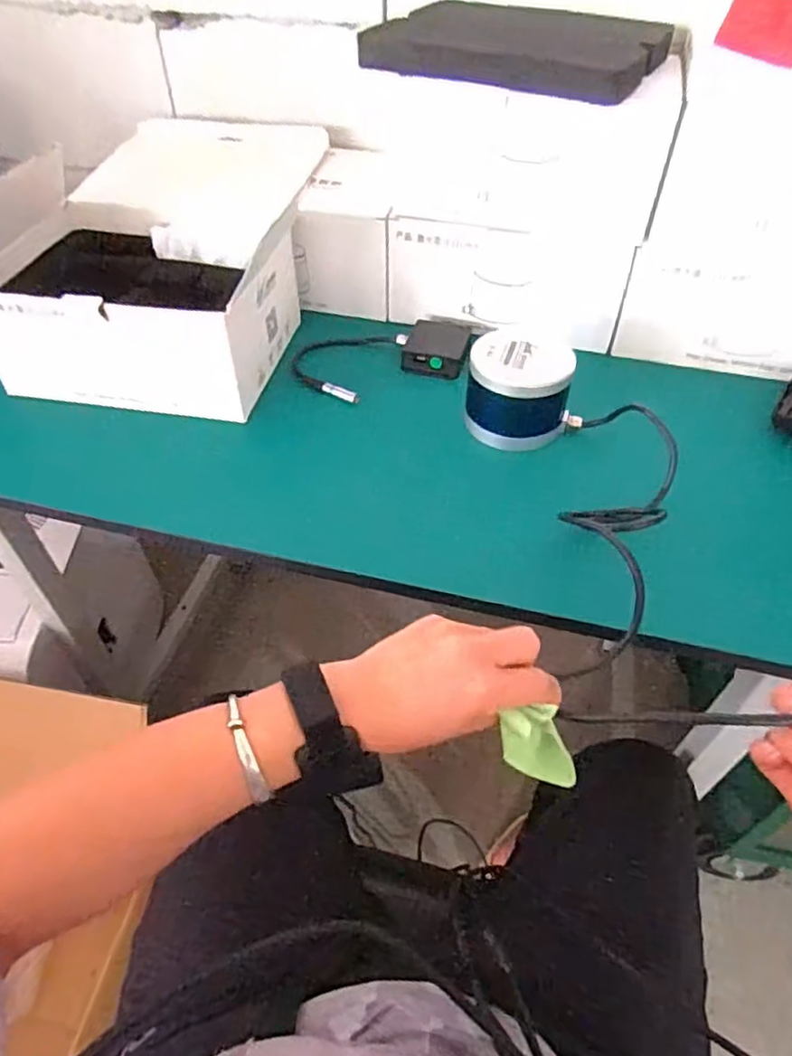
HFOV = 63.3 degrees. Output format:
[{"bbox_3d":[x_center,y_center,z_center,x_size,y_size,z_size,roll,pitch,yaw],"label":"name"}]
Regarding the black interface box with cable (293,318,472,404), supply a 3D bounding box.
[{"bbox_3d":[-0.012,-0.190,0.723,0.201,0.023,0.097,-14,49,-13],"label":"black interface box with cable"}]

